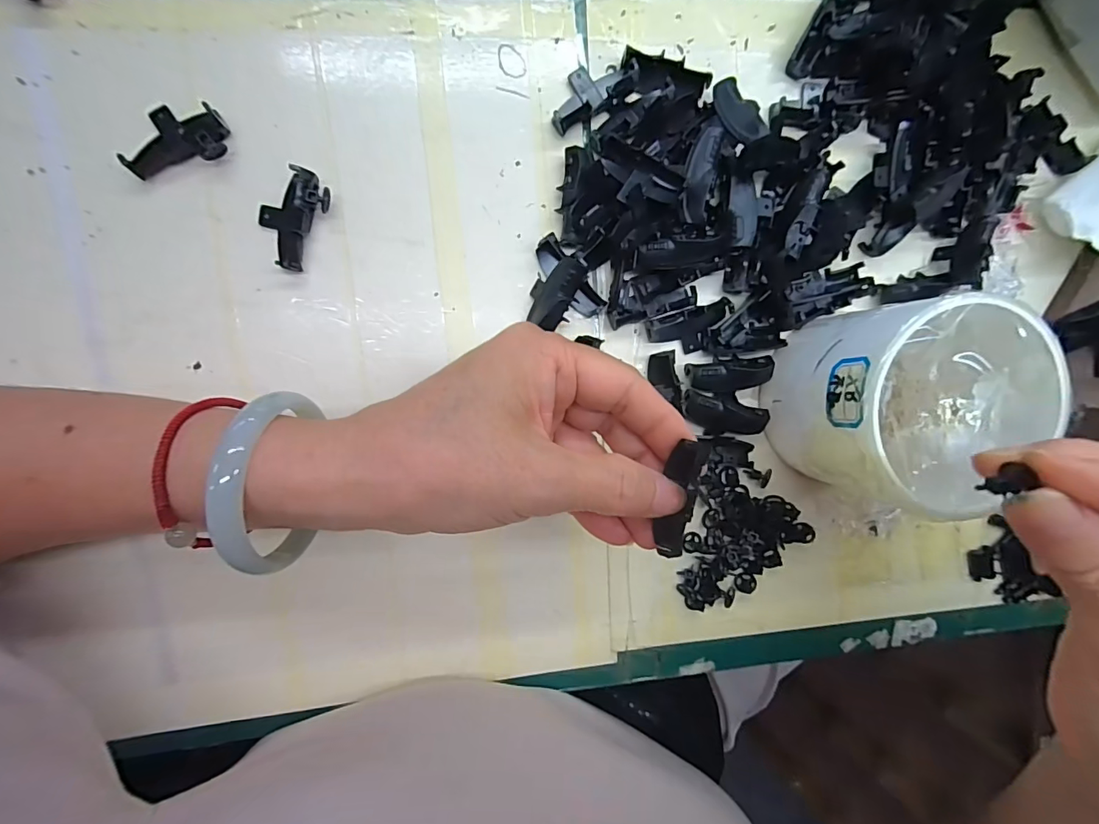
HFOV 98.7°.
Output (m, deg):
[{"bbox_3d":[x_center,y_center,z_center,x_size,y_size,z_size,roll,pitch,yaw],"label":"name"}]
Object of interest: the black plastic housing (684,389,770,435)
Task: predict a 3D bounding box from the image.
[{"bbox_3d":[0.086,0.000,0.234,0.043,0.009,0.018,13,94,-8],"label":"black plastic housing"}]

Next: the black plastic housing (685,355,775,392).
[{"bbox_3d":[0.088,-0.018,0.234,0.041,0.011,0.016,-5,96,-7],"label":"black plastic housing"}]

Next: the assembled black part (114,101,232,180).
[{"bbox_3d":[-0.155,-0.114,0.194,0.039,0.012,0.024,-17,97,-5],"label":"assembled black part"}]

